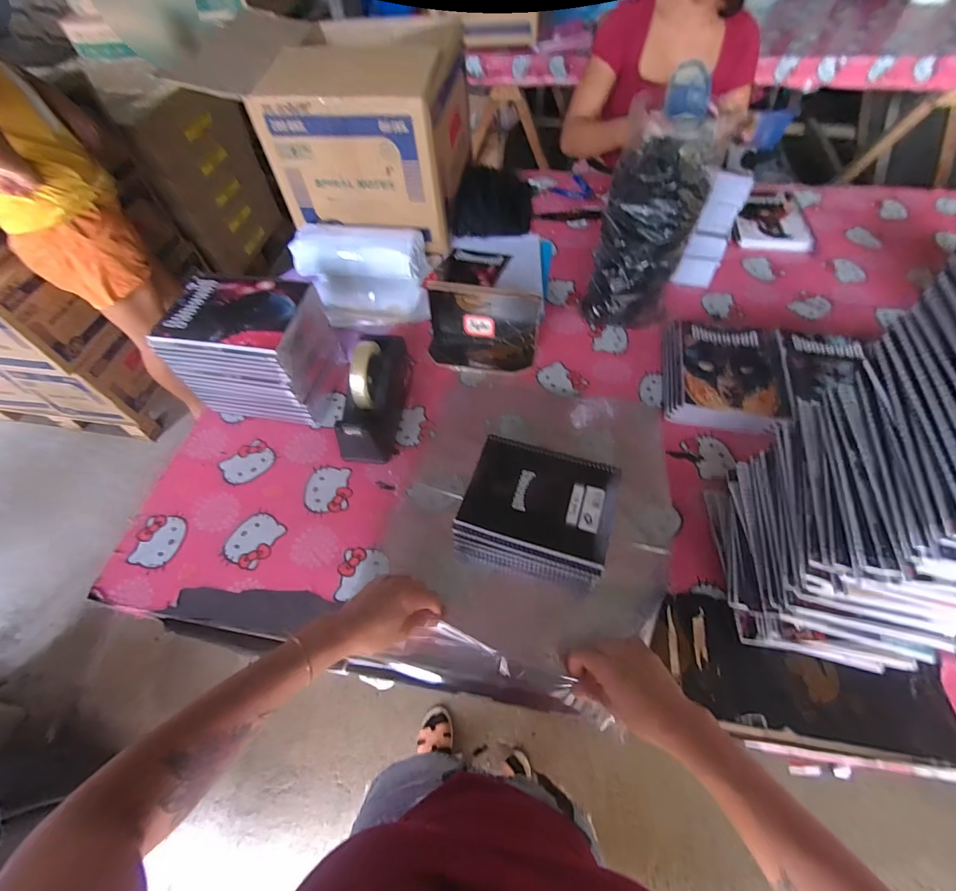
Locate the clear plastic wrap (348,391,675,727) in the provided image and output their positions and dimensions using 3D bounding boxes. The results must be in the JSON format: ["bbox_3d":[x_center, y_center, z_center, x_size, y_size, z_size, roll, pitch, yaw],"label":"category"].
[{"bbox_3d":[0.080,0.112,0.657,0.388,0.044,0.477,10,57,9],"label":"clear plastic wrap"}]

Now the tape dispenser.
[{"bbox_3d":[-0.166,-0.080,0.688,0.082,0.130,0.214,8,57,7],"label":"tape dispenser"}]

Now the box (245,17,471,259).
[{"bbox_3d":[-0.221,-0.672,0.947,0.349,0.256,0.364,6,57,6],"label":"box"}]

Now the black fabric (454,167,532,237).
[{"bbox_3d":[0.043,-0.581,1.039,0.170,0.059,0.232,5,57,6],"label":"black fabric"}]

